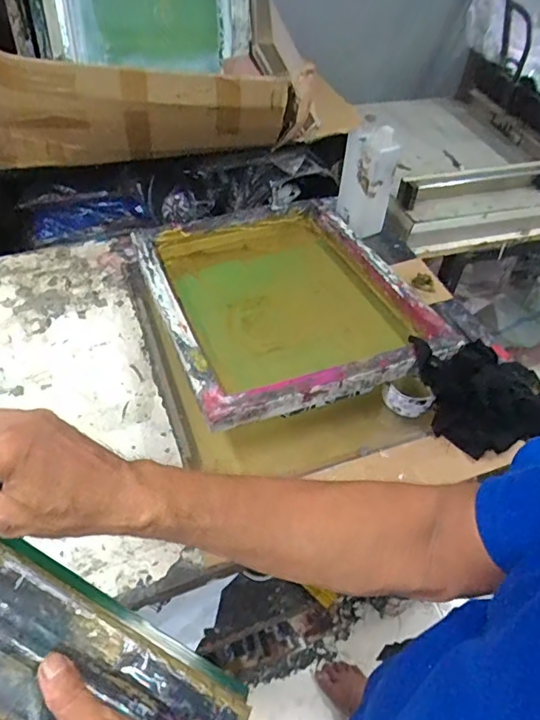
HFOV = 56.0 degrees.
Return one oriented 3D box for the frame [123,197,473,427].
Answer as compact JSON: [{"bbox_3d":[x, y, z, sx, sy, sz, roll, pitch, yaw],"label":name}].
[{"bbox_3d":[0.017,-0.114,0.893,0.418,0.068,0.488,-18,48,-18],"label":"frame"}]

